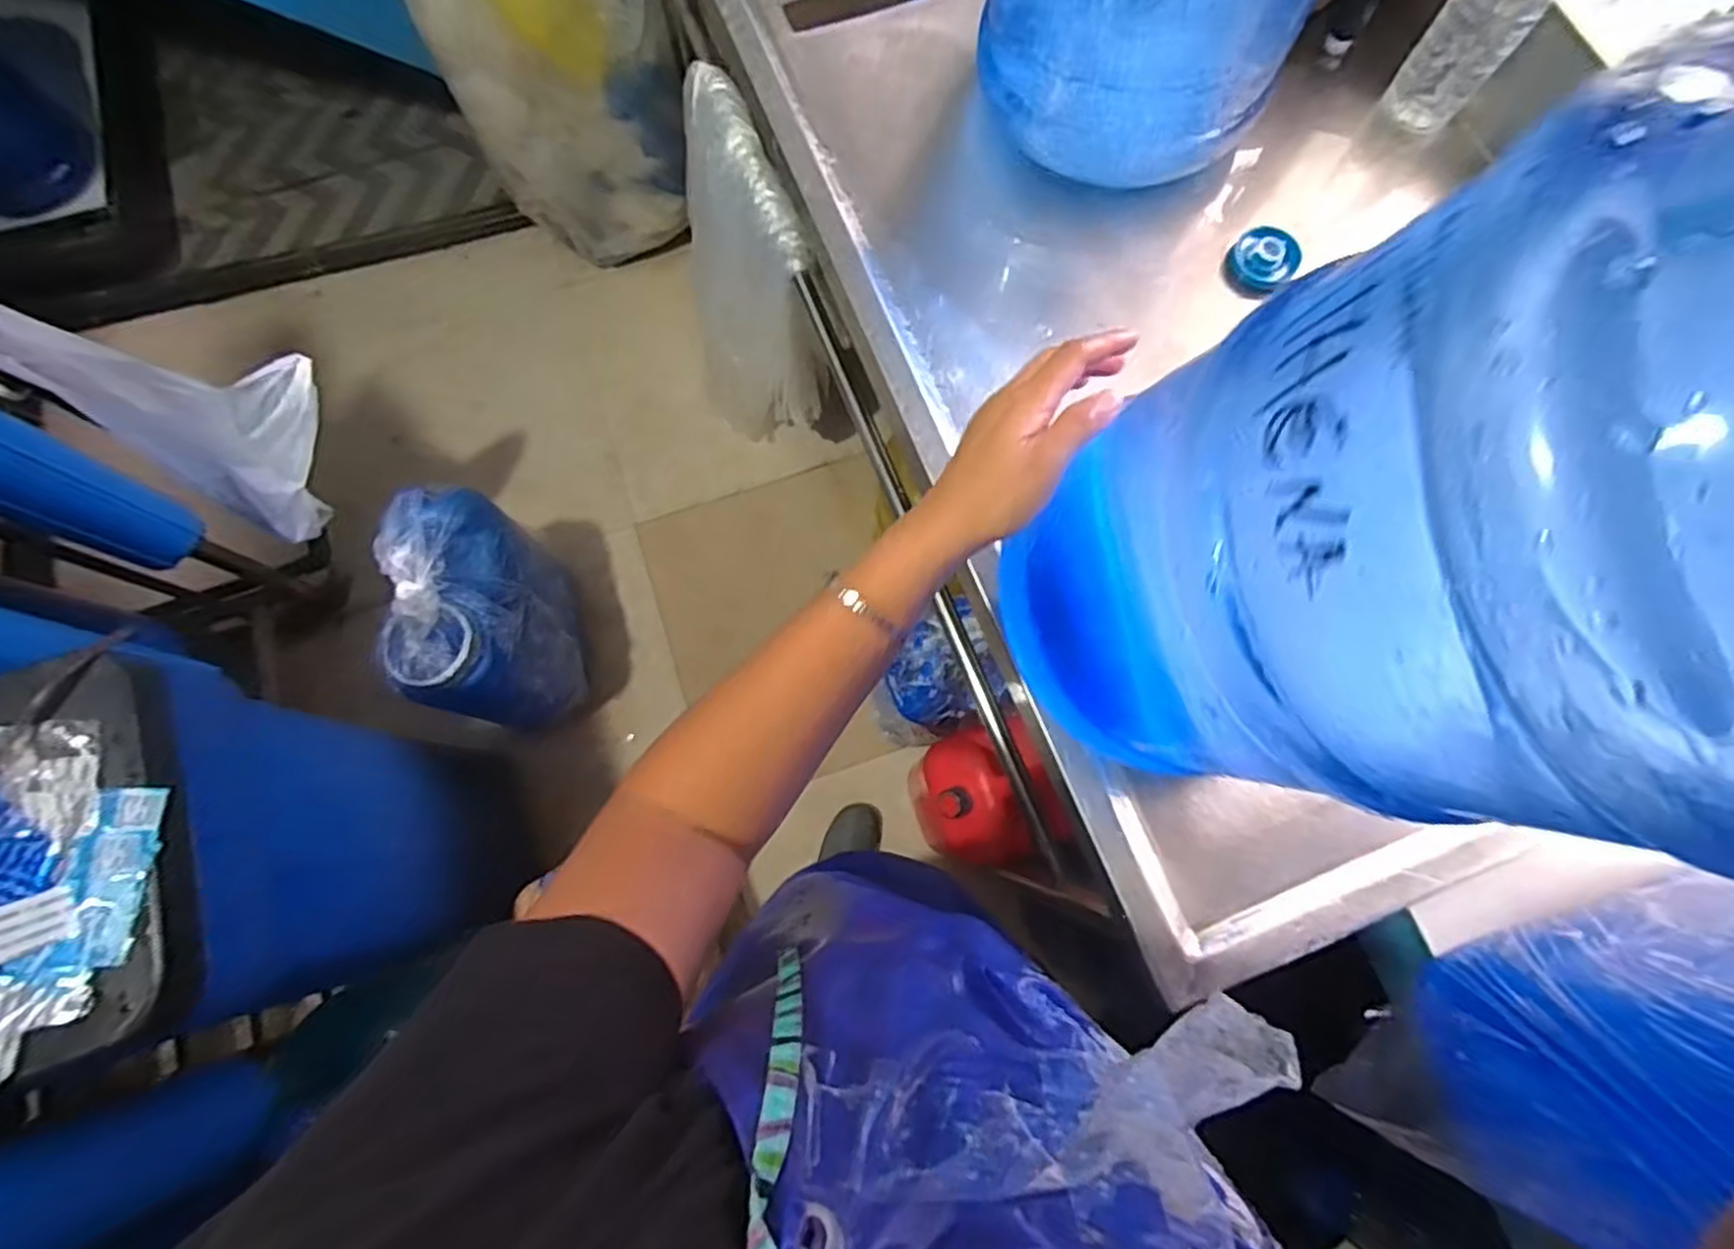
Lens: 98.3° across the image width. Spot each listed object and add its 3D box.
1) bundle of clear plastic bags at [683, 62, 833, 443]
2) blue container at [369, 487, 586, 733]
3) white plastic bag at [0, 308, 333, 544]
[{"bbox_3d":[-0.228,-0.551,1.270,0.173,0.530,0.393,-23,77,-6],"label":"bundle of clear plastic bags"},{"bbox_3d":[-0.594,-0.009,1.205,0.172,0.369,0.311,3,75,0],"label":"blue container"},{"bbox_3d":[-0.880,-0.298,0.996,0.205,0.382,0.222,31,77,7],"label":"white plastic bag"}]

